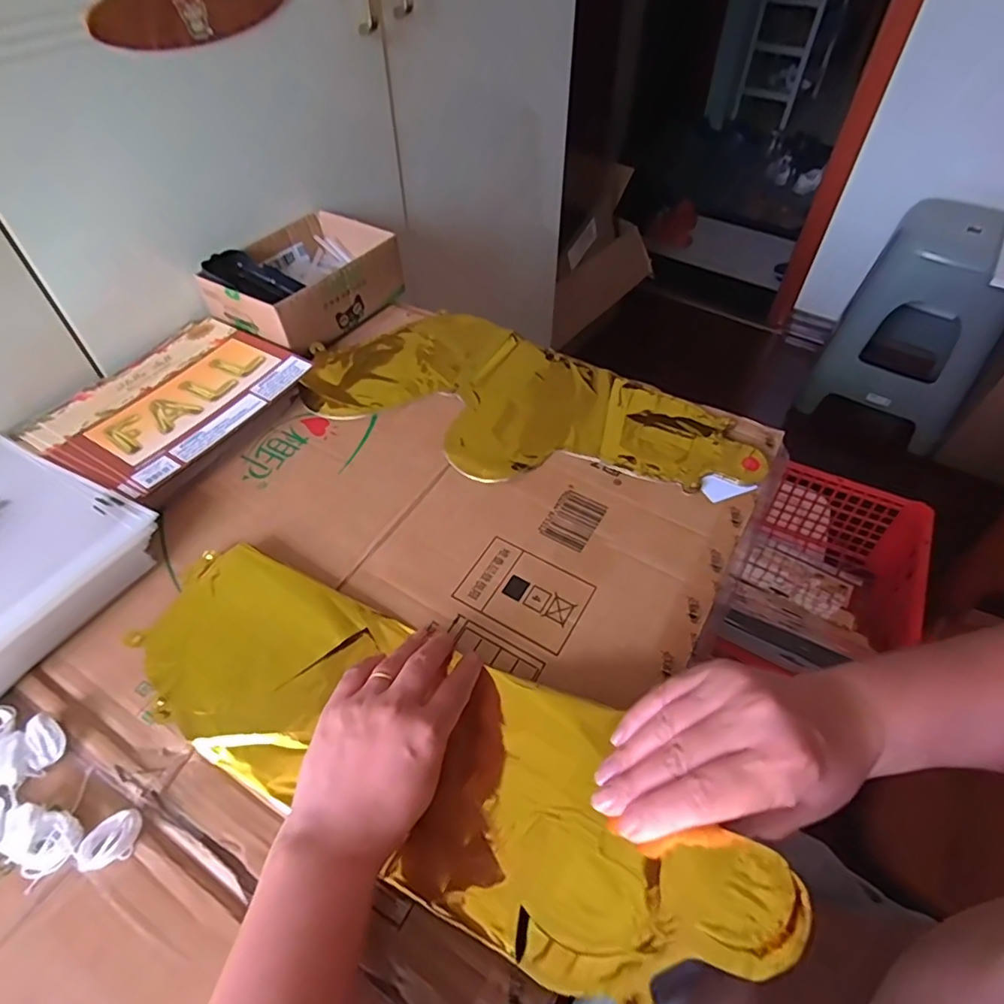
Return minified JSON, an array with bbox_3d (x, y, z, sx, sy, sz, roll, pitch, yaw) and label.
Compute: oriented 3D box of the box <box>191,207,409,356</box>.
[{"bbox_3d":[-0.220,-0.254,0.656,0.142,0.063,0.194,29,56,19],"label":"box"}]

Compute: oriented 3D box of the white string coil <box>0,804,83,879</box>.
[{"bbox_3d":[-0.258,0.186,0.322,0.040,0.015,0.031,28,56,19],"label":"white string coil"}]

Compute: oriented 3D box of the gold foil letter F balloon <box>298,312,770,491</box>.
[{"bbox_3d":[0.021,-0.095,0.554,0.418,0.009,0.193,26,56,17],"label":"gold foil letter F balloon"}]

